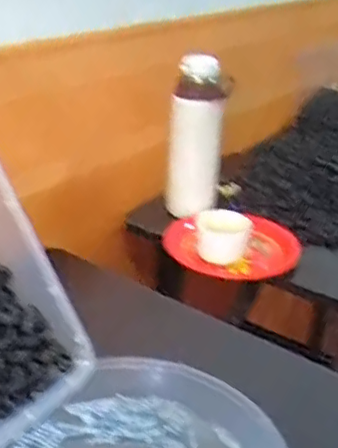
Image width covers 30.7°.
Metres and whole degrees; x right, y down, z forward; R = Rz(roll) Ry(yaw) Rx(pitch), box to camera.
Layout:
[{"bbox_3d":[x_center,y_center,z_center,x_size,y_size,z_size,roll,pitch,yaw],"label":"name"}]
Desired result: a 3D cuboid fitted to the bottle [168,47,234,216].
[{"bbox_3d":[0.037,-0.110,0.830,0.072,0.217,0.059,5,27,3],"label":"bottle"}]

